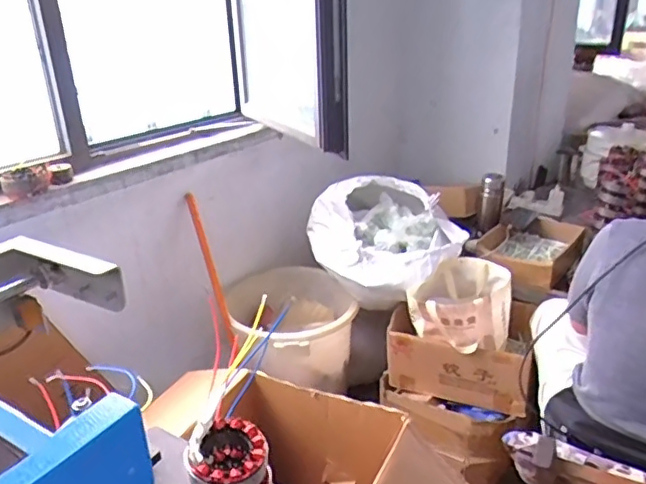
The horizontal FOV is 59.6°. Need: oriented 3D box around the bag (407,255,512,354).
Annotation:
[{"bbox_3d":[0.357,0.152,1.481,0.252,0.182,0.209,4,24,13],"label":"bag"}]

